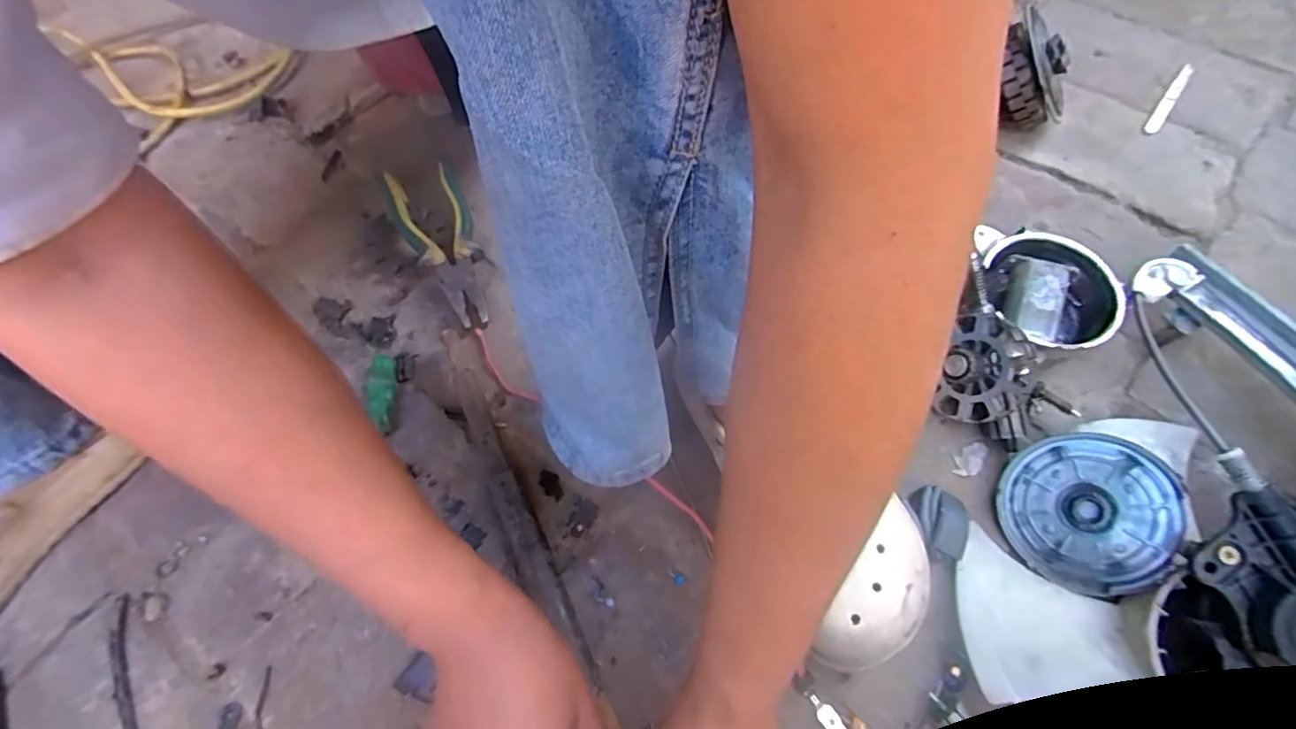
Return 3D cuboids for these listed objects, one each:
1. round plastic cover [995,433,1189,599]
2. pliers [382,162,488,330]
[{"bbox_3d":[0.289,0.098,0.375,0.095,0.010,0.099,-2,86,35],"label":"round plastic cover"},{"bbox_3d":[-0.186,-0.110,0.520,0.065,0.027,0.176,-26,66,-7],"label":"pliers"}]

